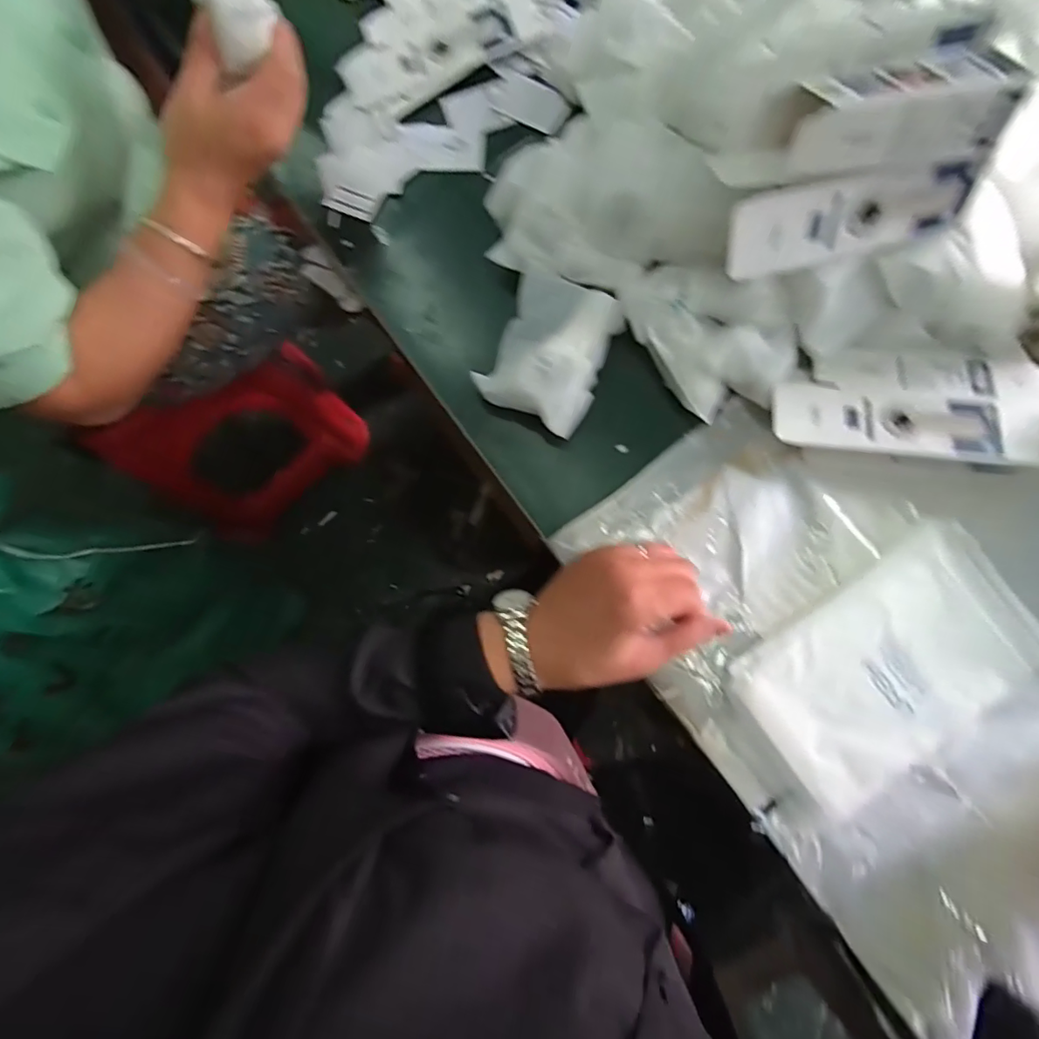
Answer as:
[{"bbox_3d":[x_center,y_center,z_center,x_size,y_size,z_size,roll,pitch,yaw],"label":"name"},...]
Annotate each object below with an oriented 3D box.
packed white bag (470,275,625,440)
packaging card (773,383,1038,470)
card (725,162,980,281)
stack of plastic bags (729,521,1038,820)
[{"bbox_3d":[0.027,-0.139,0.439,0.092,0.029,0.120,26,82,5],"label":"packed white bag"},{"bbox_3d":[0.298,-0.072,0.400,0.203,0.012,0.054,6,80,2],"label":"packaging card"},{"bbox_3d":[0.220,-0.201,0.357,0.154,0.053,0.007,-10,47,1],"label":"card"},{"bbox_3d":[0.279,0.109,0.397,0.214,0.016,0.128,-34,81,-5],"label":"stack of plastic bags"}]

